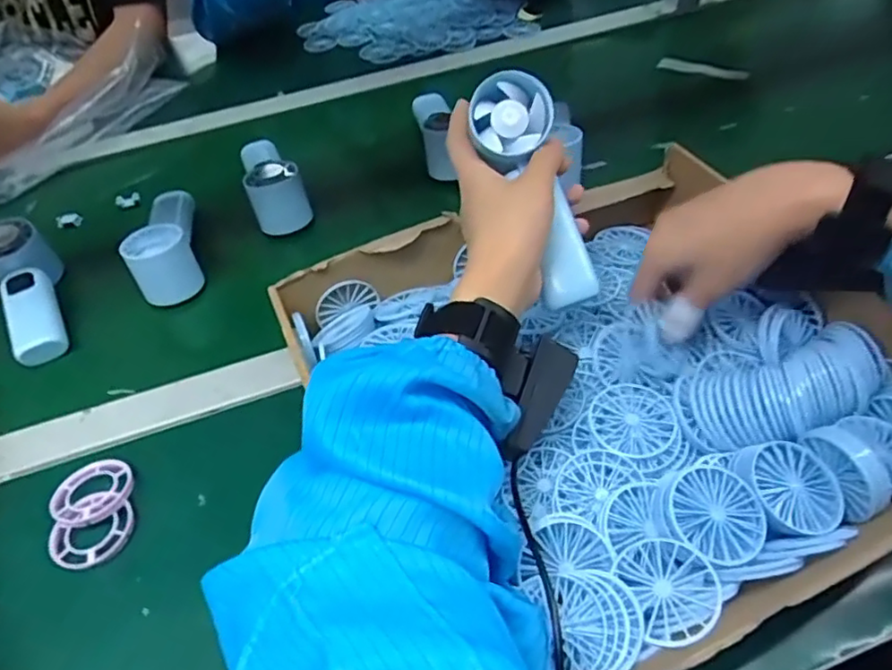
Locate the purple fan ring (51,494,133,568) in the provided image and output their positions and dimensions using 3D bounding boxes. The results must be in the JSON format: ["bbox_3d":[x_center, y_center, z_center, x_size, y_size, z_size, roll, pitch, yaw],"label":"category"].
[{"bbox_3d":[-0.233,0.129,0.405,0.047,0.008,0.048,-3,49,3],"label":"purple fan ring"}]

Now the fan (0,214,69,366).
[{"bbox_3d":[-0.373,-0.041,0.548,0.054,0.059,0.148,-30,53,-20],"label":"fan"}]

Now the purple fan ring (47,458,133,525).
[{"bbox_3d":[-0.243,0.108,0.423,0.047,0.010,0.052,16,52,18],"label":"purple fan ring"}]

